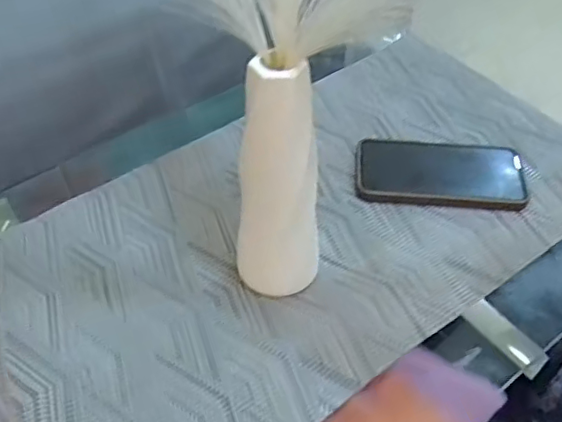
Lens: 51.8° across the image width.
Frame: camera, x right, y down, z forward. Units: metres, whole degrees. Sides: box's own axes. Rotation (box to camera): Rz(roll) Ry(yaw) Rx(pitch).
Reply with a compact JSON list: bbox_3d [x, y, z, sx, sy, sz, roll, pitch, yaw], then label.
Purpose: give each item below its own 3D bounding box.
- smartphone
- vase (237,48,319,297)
[{"bbox_3d":[0.165,-0.046,0.603,0.170,0.016,0.094,4,50,5],"label":"smartphone"},{"bbox_3d":[-0.004,-0.007,0.440,0.067,0.211,0.074,-1,50,1],"label":"vase"}]

